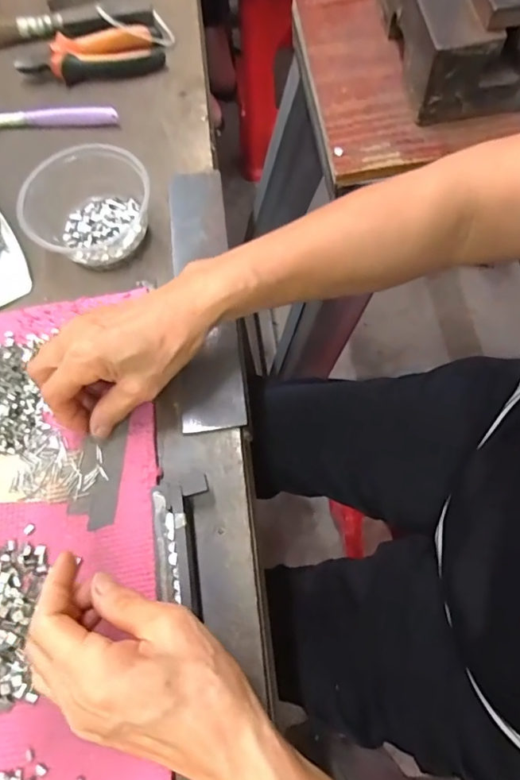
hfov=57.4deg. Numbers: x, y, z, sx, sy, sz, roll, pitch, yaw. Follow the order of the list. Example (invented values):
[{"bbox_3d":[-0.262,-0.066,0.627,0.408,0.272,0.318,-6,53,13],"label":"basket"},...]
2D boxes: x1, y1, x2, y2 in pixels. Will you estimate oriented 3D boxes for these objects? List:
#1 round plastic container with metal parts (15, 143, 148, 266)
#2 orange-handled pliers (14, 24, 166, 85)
[{"bbox_3d":[-0.149,-0.163,0.411,0.106,0.053,0.104,-2,69,5],"label":"round plastic container with metal parts"},{"bbox_3d":[-0.179,-0.351,0.498,0.150,0.027,0.052,-12,69,1],"label":"orange-handled pliers"}]

